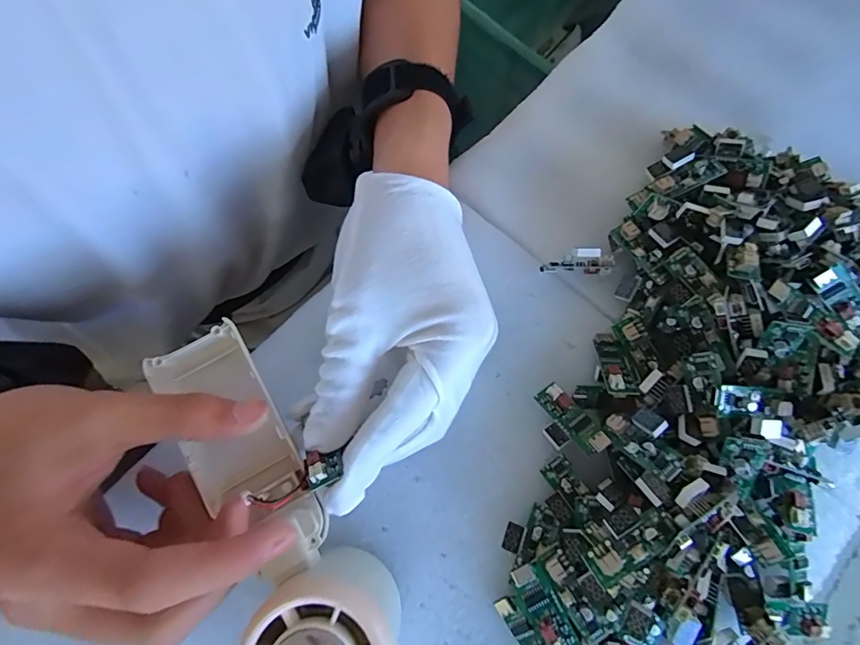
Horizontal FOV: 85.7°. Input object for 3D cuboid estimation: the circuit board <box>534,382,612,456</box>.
[{"bbox_3d":[0.068,0.046,0.223,0.013,0.005,0.038,-37,60,-10],"label":"circuit board"}]

